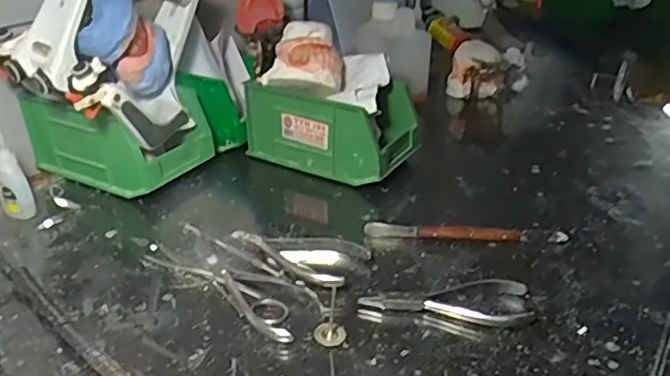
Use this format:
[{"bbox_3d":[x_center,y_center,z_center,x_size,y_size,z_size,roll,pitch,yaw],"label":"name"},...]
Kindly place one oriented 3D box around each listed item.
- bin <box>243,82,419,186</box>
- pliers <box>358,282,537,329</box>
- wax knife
[{"bbox_3d":[0.000,-0.073,0.667,0.167,0.084,0.101,18,33,29],"label":"bin"},{"bbox_3d":[0.084,0.084,0.457,0.124,0.010,0.041,4,29,5],"label":"pliers"},{"bbox_3d":[0.114,0.040,0.536,0.172,0.012,0.016,4,29,6],"label":"wax knife"}]

